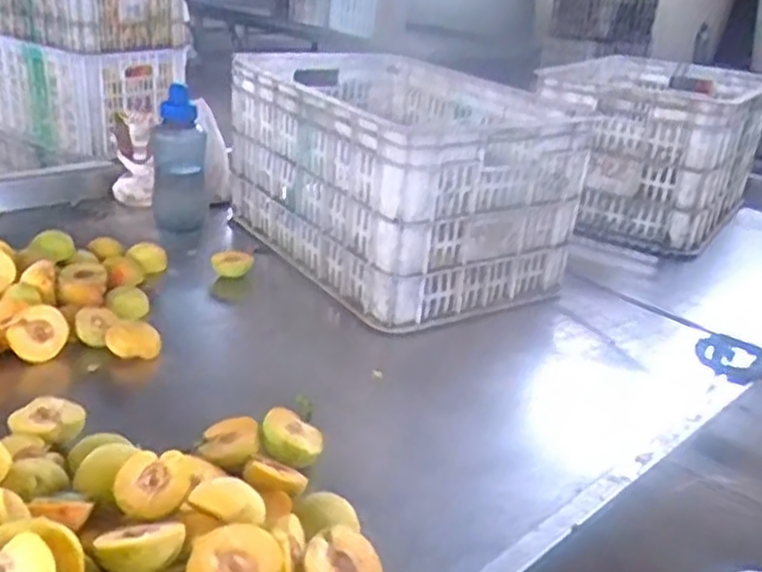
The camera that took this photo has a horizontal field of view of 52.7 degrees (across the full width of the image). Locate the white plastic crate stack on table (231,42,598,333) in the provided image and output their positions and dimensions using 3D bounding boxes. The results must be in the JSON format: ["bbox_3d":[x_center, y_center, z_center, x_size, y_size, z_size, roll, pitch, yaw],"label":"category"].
[{"bbox_3d":[0.008,-0.169,1.157,0.325,0.253,0.499,-8,26,-29],"label":"white plastic crate stack on table"}]

